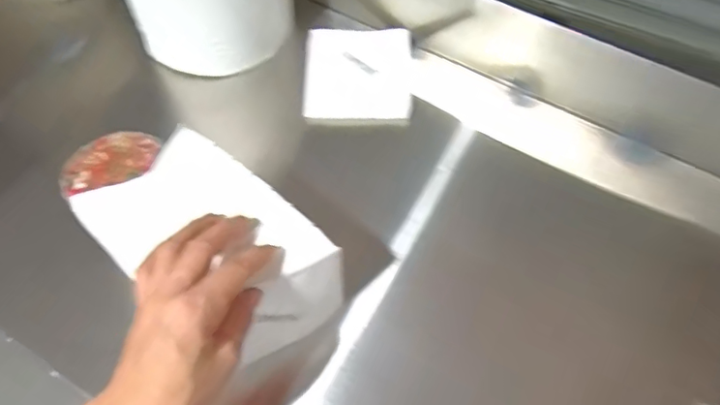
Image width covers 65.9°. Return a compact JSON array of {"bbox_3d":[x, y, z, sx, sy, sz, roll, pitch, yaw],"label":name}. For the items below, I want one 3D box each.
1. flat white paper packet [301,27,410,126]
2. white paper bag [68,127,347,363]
[{"bbox_3d":[-0.001,-0.145,0.643,0.120,0.027,0.121,0,60,1],"label":"flat white paper packet"},{"bbox_3d":[-0.118,0.043,0.454,0.178,0.101,0.115,37,67,19],"label":"white paper bag"}]

